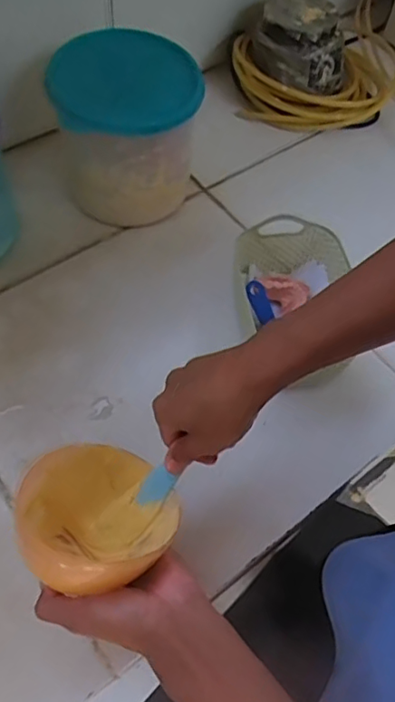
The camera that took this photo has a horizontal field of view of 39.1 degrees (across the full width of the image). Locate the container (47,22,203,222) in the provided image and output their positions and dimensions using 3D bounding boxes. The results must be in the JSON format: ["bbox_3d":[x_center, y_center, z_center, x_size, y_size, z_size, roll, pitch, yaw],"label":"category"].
[{"bbox_3d":[-0.078,-0.250,0.648,0.156,0.165,0.144,-1,59,-5],"label":"container"}]

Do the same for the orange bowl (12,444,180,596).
[{"bbox_3d":[-0.079,0.129,0.434,0.117,0.077,0.093,-22,63,-17],"label":"orange bowl"}]

